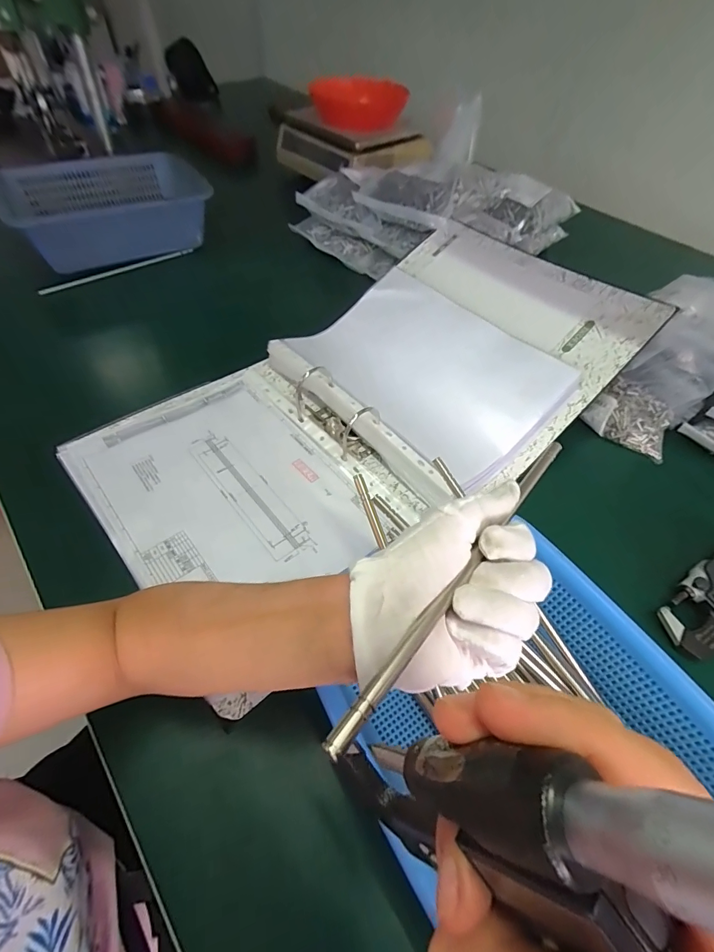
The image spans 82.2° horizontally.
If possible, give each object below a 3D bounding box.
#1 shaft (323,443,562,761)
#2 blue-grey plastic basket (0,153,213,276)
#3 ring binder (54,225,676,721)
[{"bbox_3d":[0.063,0.039,0.213,0.008,0.009,0.234,35,49,20],"label":"shaft"},{"bbox_3d":[-0.392,-0.429,0.674,0.301,0.106,0.178,-26,59,-21],"label":"blue-grey plastic basket"},{"bbox_3d":[0.023,-0.098,0.466,0.607,0.097,0.334,-34,62,-25],"label":"ring binder"}]

